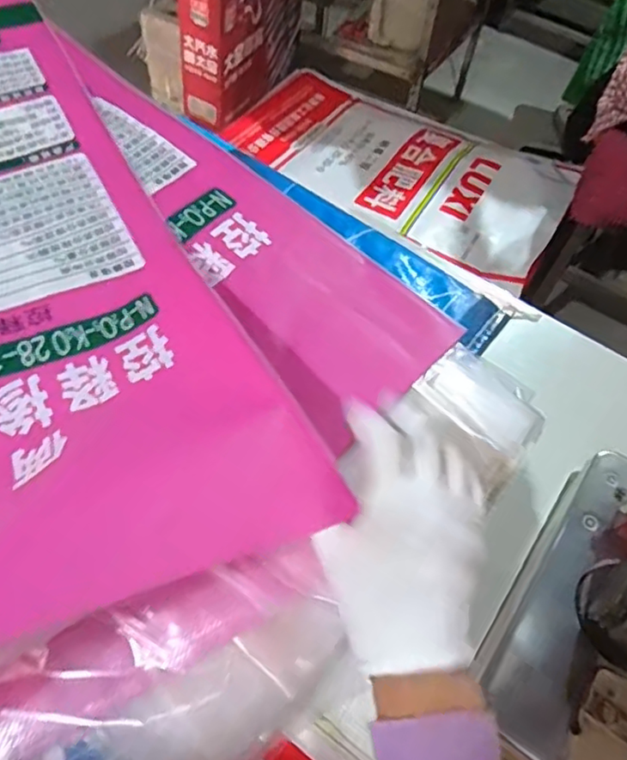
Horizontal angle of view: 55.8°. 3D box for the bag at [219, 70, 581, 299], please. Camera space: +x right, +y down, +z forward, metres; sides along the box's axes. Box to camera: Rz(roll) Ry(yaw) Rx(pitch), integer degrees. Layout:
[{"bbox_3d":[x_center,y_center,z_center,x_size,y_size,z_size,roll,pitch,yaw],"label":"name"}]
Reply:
[{"bbox_3d":[0.207,-0.547,1.501,0.867,0.049,0.459,33,60,17],"label":"bag"}]

